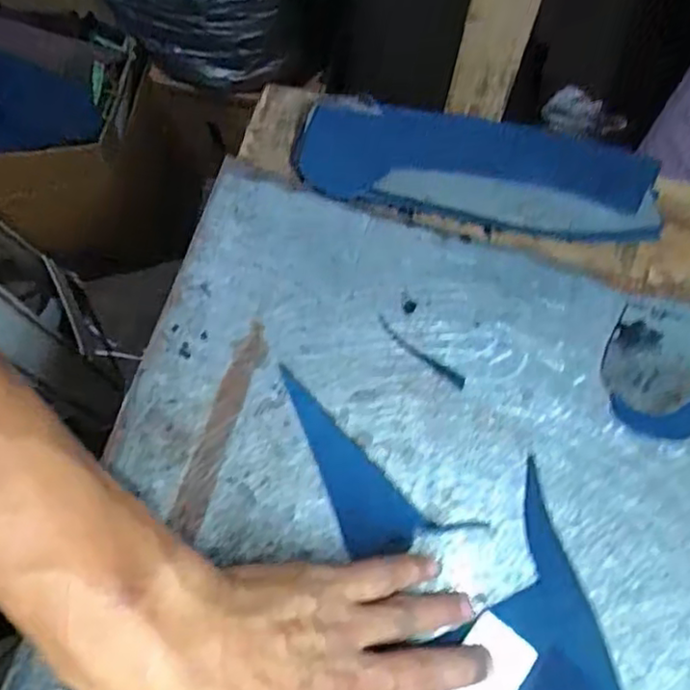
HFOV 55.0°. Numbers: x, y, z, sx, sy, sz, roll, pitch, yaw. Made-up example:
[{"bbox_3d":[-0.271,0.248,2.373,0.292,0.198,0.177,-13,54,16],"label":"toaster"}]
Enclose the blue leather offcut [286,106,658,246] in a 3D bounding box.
[{"bbox_3d":[0.082,-0.111,0.408,0.219,0.017,0.070,12,67,4],"label":"blue leather offcut"}]

